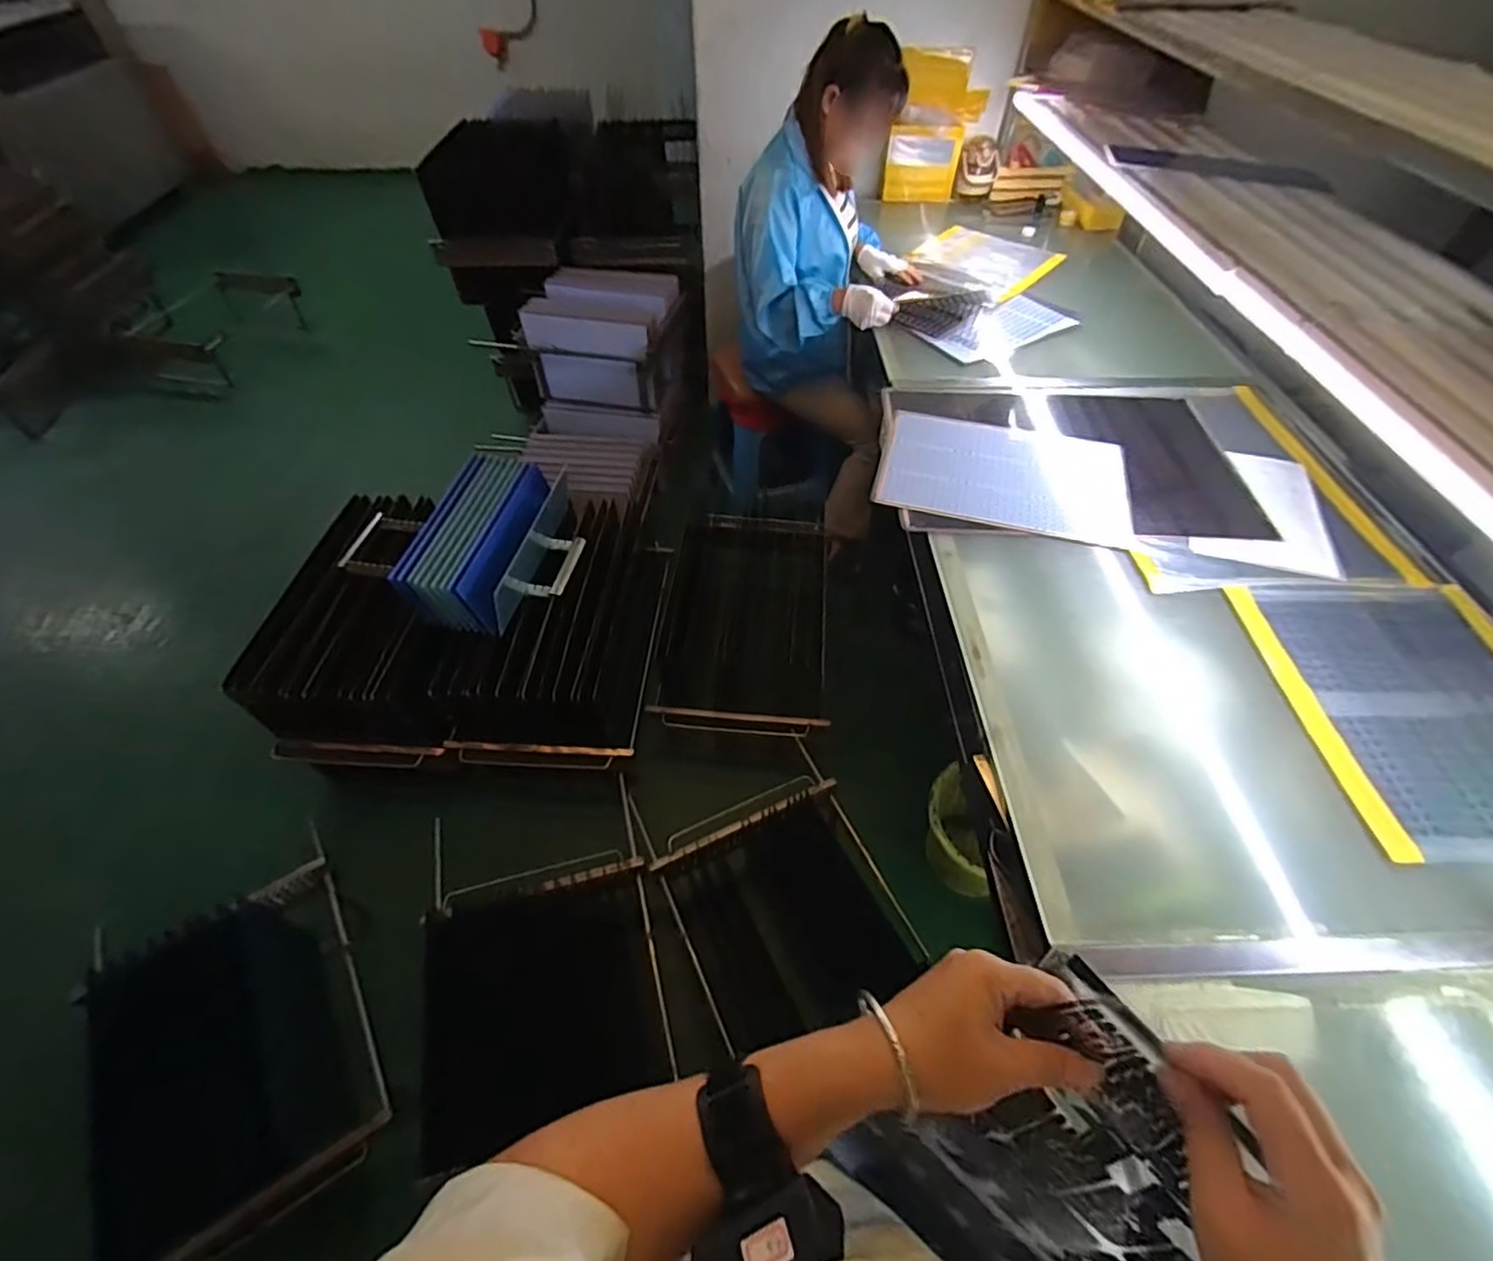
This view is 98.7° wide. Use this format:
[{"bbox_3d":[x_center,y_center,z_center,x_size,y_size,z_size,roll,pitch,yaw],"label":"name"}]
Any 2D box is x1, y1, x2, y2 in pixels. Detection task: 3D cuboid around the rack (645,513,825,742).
[{"bbox_3d":[0.016,-0.024,1.604,0.447,0.129,0.529,5,90,-10],"label":"rack"}]

